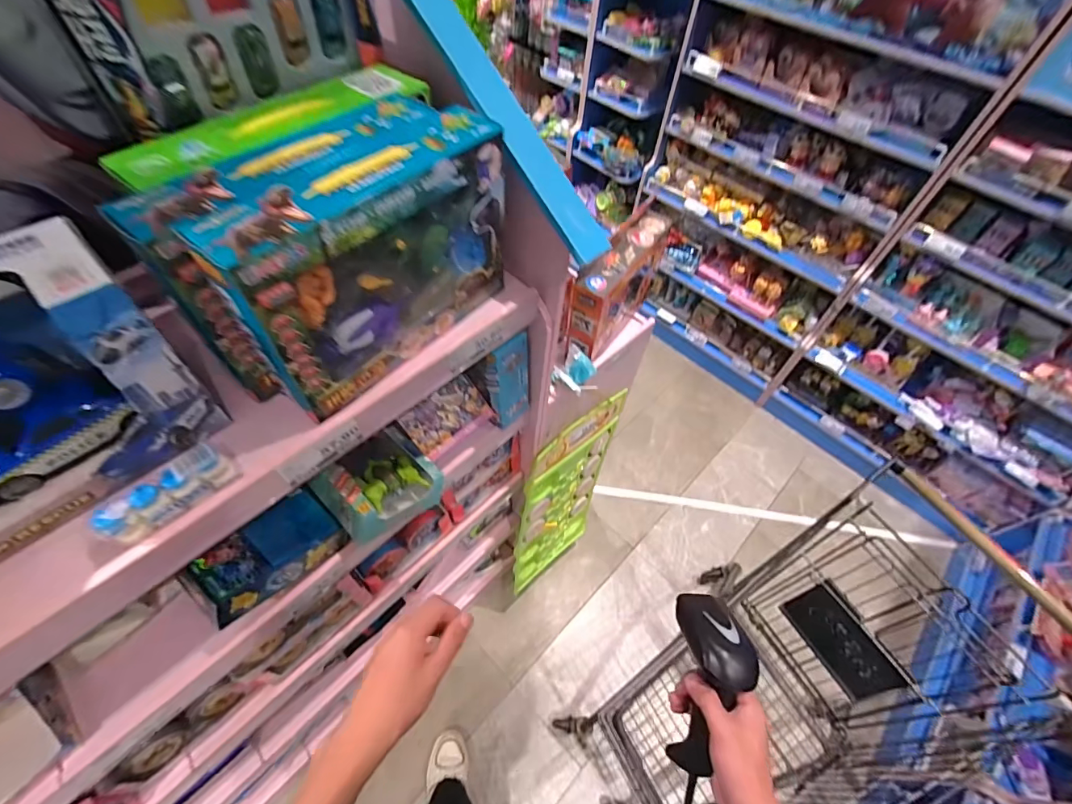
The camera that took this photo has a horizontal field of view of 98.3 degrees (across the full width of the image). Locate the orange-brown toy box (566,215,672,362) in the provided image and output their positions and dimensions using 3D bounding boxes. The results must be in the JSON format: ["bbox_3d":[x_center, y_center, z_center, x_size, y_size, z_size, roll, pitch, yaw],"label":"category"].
[{"bbox_3d":[0.153,-0.219,0.900,0.061,0.181,0.238,34,59,18],"label":"orange-brown toy box"}]

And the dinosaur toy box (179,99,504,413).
[{"bbox_3d":[-0.160,-0.144,0.489,0.075,0.206,0.299,35,60,19],"label":"dinosaur toy box"}]

